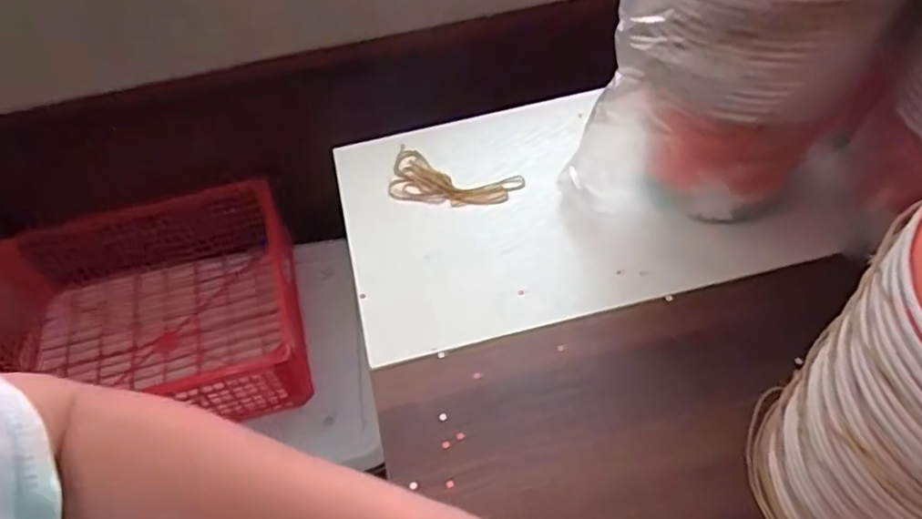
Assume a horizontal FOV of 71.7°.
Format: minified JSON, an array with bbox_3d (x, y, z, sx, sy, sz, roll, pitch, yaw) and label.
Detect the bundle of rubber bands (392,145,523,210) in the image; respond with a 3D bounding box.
[{"bbox_3d":[-0.016,-0.078,0.650,0.137,0.010,0.073,19,56,21],"label":"bundle of rubber bands"}]

